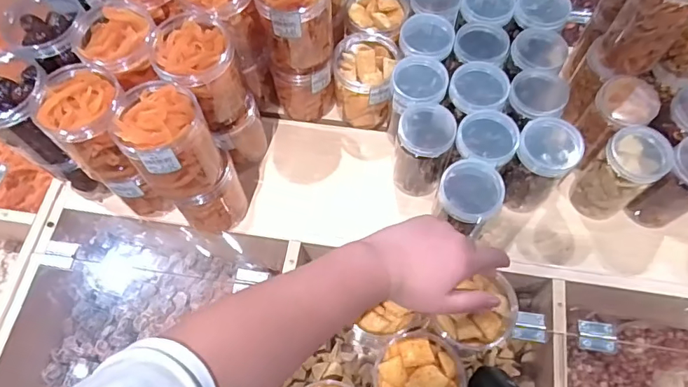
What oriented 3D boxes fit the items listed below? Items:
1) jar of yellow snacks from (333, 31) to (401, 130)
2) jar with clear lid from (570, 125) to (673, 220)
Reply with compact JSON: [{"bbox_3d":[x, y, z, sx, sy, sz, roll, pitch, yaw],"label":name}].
[{"bbox_3d":[0.029,-0.150,0.655,0.078,0.101,0.084,-1,66,1],"label":"jar of yellow snacks"},{"bbox_3d":[0.321,-0.021,0.574,0.060,0.122,0.062,-1,66,1],"label":"jar with clear lid"}]

